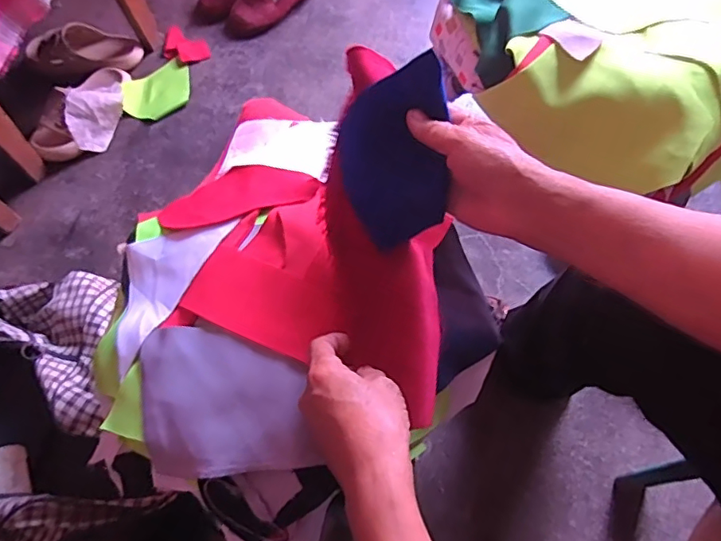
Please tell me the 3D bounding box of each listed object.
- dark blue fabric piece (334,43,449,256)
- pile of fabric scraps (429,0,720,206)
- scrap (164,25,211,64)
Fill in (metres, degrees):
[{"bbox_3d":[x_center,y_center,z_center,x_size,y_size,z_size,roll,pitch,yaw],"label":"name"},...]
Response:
[{"bbox_3d":[0.024,-0.085,0.414,0.078,0.137,0.009,-1,21,9],"label":"dark blue fabric piece"},{"bbox_3d":[0.235,-0.211,0.485,0.285,0.104,0.280,-1,65,2],"label":"pile of fabric scraps"},{"bbox_3d":[-0.336,-0.426,1.043,0.081,0.029,0.061,22,68,12],"label":"scrap"}]

